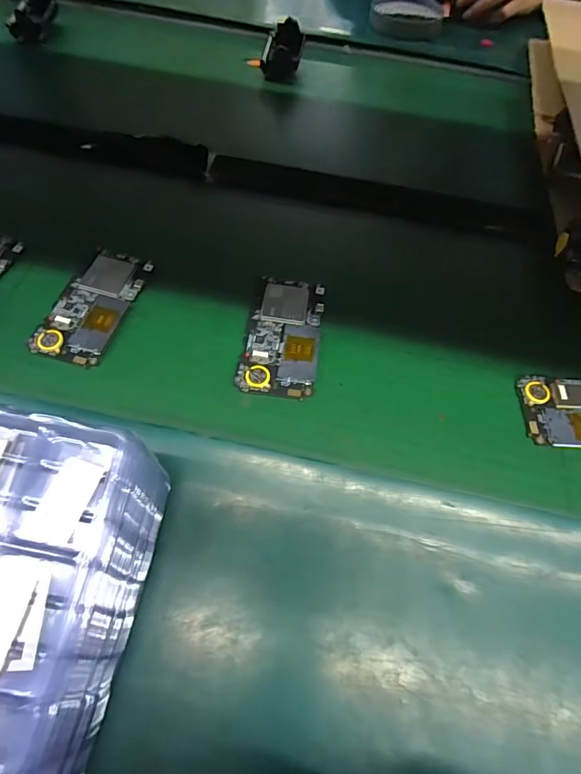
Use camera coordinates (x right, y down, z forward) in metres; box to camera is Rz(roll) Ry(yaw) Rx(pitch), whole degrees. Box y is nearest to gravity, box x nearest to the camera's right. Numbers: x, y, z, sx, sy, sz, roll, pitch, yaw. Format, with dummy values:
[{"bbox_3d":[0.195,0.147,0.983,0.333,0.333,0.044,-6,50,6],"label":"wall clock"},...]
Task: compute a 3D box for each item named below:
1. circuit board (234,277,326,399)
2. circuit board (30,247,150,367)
[{"bbox_3d":[-0.006,-0.049,0.395,0.065,0.008,0.125,5,60,7],"label":"circuit board"},{"bbox_3d":[-0.179,-0.077,0.400,0.062,0.010,0.123,16,64,3],"label":"circuit board"}]

